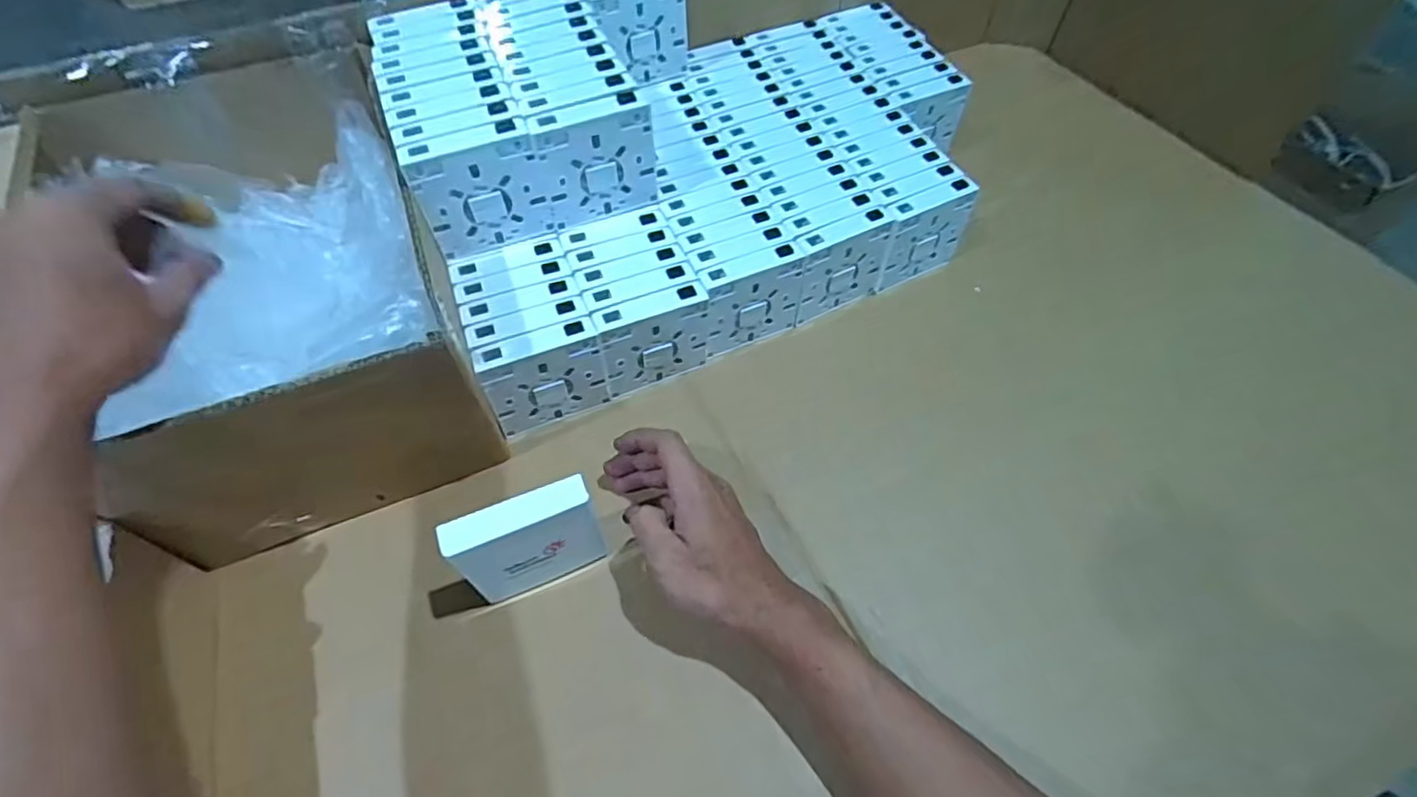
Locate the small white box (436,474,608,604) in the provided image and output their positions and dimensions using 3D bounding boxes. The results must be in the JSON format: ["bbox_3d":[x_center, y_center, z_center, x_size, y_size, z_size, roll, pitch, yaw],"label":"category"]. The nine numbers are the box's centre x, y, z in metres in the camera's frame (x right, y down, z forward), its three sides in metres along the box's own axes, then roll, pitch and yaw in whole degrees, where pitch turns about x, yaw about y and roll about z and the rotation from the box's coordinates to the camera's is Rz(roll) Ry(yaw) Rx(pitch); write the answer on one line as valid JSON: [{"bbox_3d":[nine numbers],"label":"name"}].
[{"bbox_3d":[-0.109,0.091,0.393,0.083,0.082,0.024,-19,55,-10],"label":"small white box"}]

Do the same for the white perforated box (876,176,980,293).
[{"bbox_3d":[0.188,-0.143,0.551,0.084,0.082,0.018,-26,57,-15],"label":"white perforated box"}]

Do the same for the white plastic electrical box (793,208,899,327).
[{"bbox_3d":[0.112,-0.110,0.533,0.087,0.086,0.017,-24,56,-13],"label":"white plastic electrical box"}]

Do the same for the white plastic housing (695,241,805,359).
[{"bbox_3d":[0.034,-0.078,0.513,0.084,0.086,0.020,-25,57,-14],"label":"white plastic housing"}]

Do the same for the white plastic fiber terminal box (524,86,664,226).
[{"bbox_3d":[-0.082,-0.175,0.472,0.086,0.090,0.018,-20,55,-11],"label":"white plastic fiber terminal box"}]

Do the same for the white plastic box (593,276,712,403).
[{"bbox_3d":[-0.041,-0.043,0.486,0.085,0.085,0.019,-20,55,-11],"label":"white plastic box"}]

